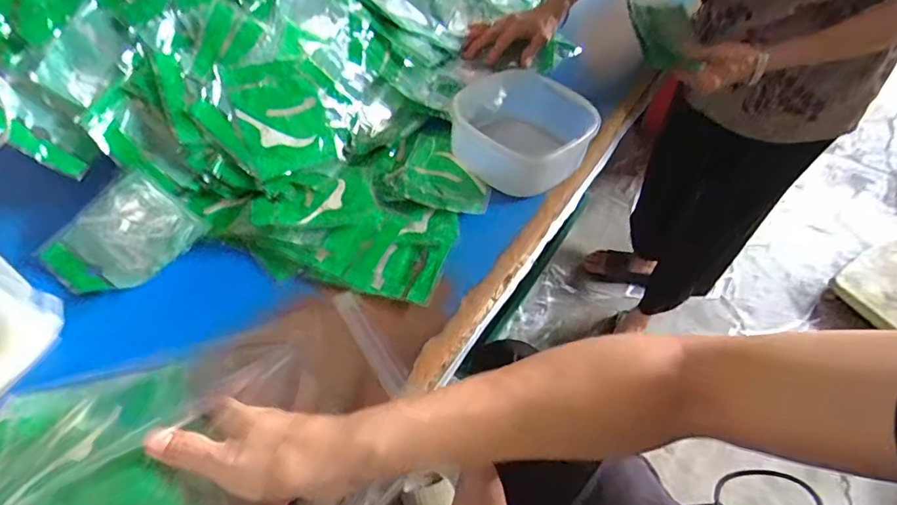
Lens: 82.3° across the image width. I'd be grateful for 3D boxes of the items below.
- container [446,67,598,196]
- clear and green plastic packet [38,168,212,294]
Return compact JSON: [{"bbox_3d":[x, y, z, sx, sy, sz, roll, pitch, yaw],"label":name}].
[{"bbox_3d":[0.092,-0.158,0.658,0.176,0.070,0.164,2,51,-2],"label":"container"},{"bbox_3d":[-0.349,-0.019,0.548,0.108,0.039,0.139,34,57,22],"label":"clear and green plastic packet"}]

